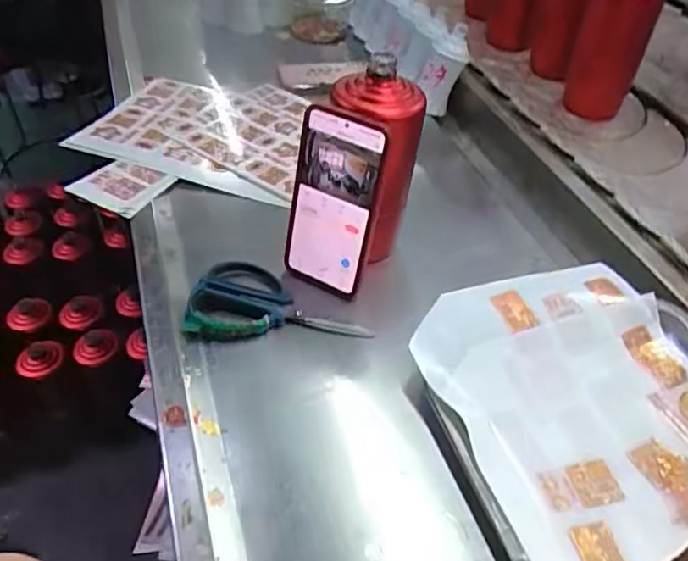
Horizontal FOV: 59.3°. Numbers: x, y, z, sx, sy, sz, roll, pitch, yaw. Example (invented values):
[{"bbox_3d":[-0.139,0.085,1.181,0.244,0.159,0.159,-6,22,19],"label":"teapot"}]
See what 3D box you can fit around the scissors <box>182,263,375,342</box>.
[{"bbox_3d":[-0.057,0.017,0.554,0.160,0.016,0.089,5,44,2],"label":"scissors"}]

